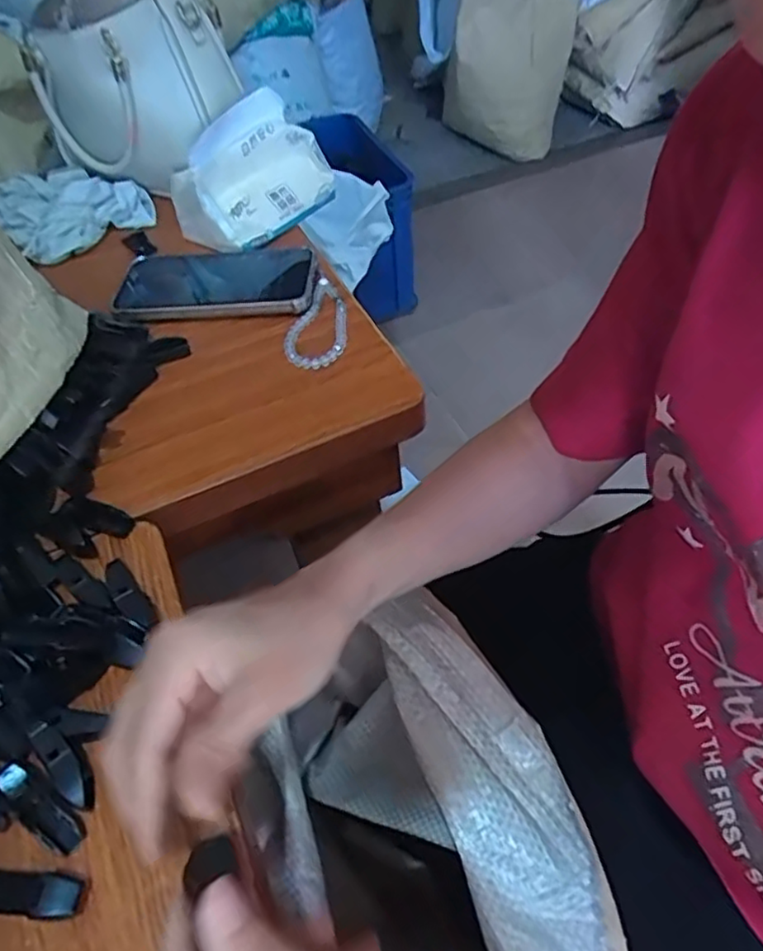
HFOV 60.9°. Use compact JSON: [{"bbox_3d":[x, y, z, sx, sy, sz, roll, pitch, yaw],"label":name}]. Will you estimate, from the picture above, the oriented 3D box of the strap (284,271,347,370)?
[{"bbox_3d":[-0.053,-0.128,0.530,0.049,0.010,0.114,-4,50,2],"label":"strap"}]

